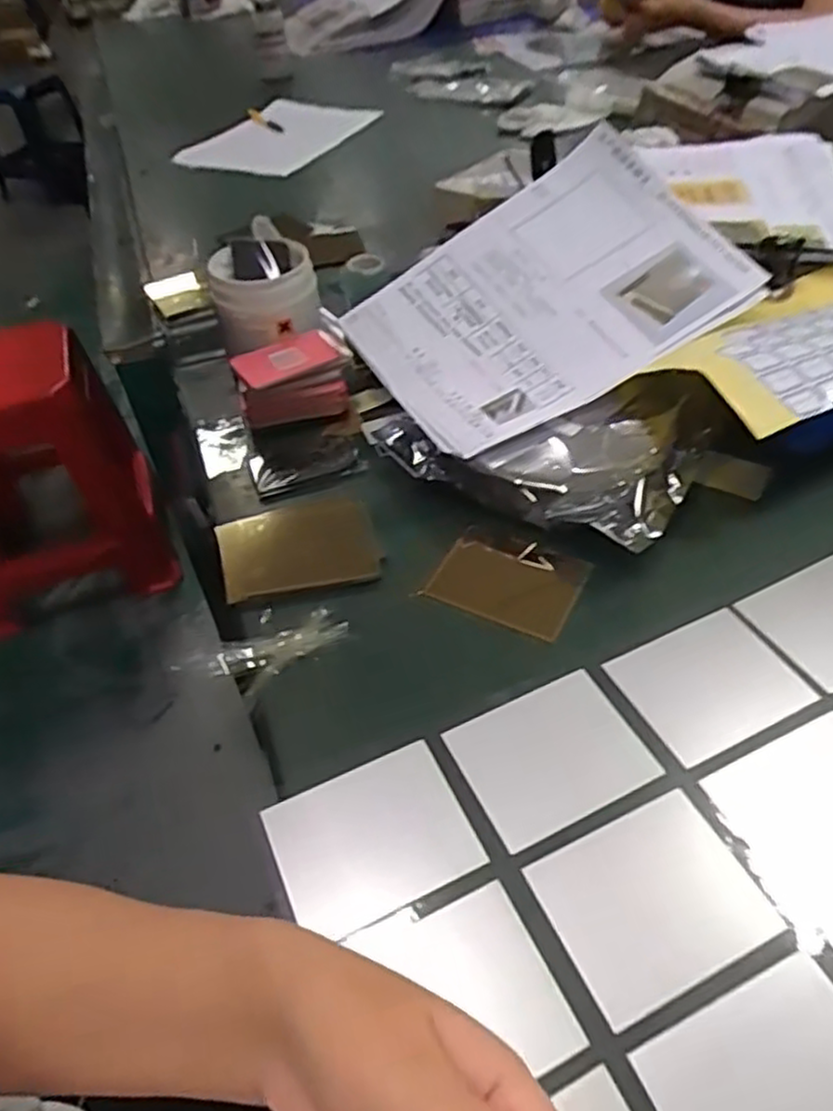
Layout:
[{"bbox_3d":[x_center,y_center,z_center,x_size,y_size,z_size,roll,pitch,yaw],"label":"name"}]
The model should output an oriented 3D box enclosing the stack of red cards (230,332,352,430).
[{"bbox_3d":[-0.111,-0.156,0.654,0.095,0.059,0.063,-17,47,-11],"label":"stack of red cards"}]

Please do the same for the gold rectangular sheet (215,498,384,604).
[{"bbox_3d":[-0.089,-0.008,0.552,0.115,0.008,0.094,-11,46,-6],"label":"gold rectangular sheet"}]

